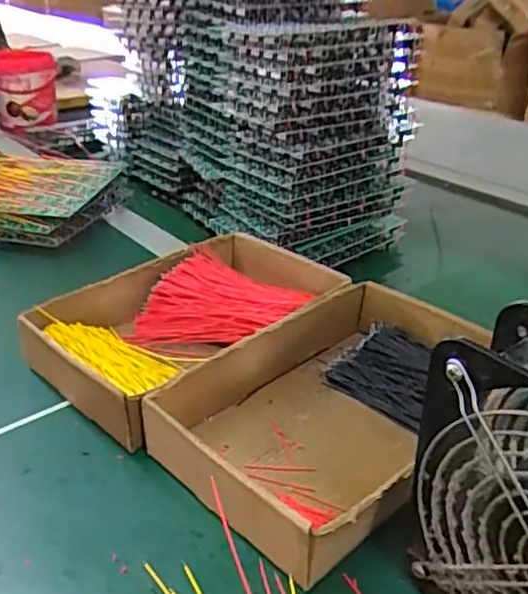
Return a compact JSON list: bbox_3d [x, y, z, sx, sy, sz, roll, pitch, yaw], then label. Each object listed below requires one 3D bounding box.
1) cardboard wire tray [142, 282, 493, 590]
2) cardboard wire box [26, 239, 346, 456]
[{"bbox_3d":[0.055,0.072,0.430,0.233,0.048,0.156,-24,37,-37],"label":"cardboard wire tray"},{"bbox_3d":[-0.056,0.017,0.514,0.153,0.047,0.234,24,37,35],"label":"cardboard wire box"}]

